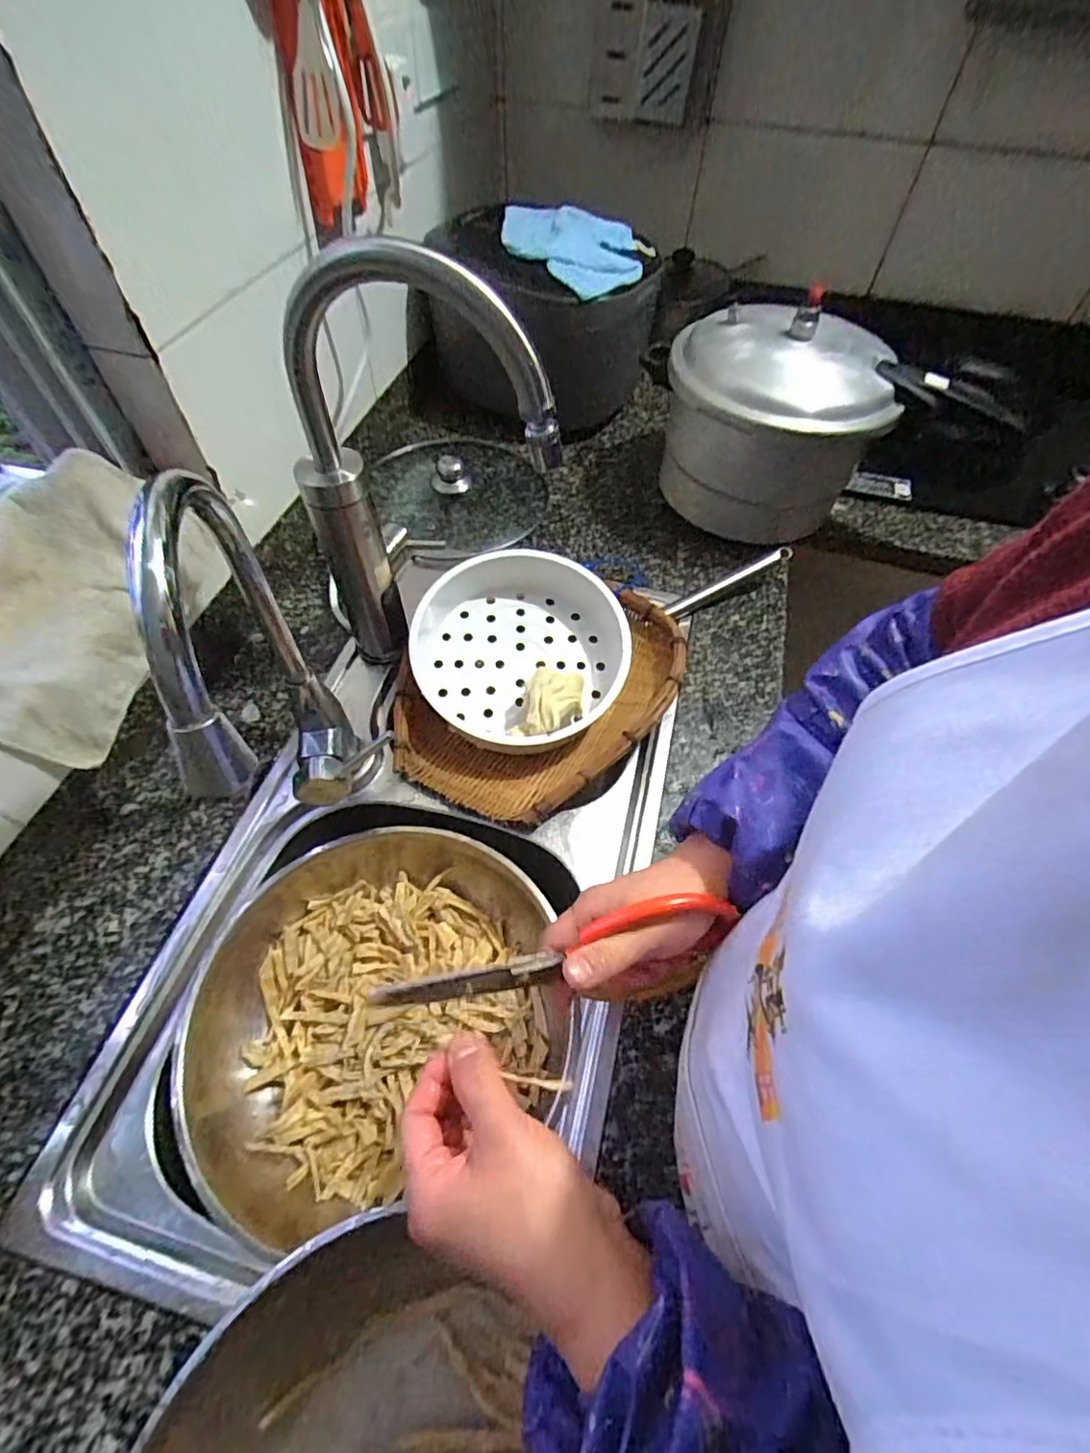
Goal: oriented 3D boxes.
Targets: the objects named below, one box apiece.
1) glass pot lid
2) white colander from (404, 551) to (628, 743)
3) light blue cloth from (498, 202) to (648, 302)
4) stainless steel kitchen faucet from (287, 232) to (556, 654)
[{"bbox_3d":[-0.120,-0.343,0.808,0.230,0.046,0.252,1,57,-2],"label":"glass pot lid"},{"bbox_3d":[-0.031,-0.088,0.633,0.225,0.070,0.225,1,68,-2],"label":"white colander"},{"bbox_3d":[0.044,-0.634,0.774,0.139,0.051,0.193,-25,62,-17],"label":"light blue cloth"},{"bbox_3d":[-0.097,-0.179,0.505,0.220,0.375,0.046,12,58,6],"label":"stainless steel kitchen faucet"}]

